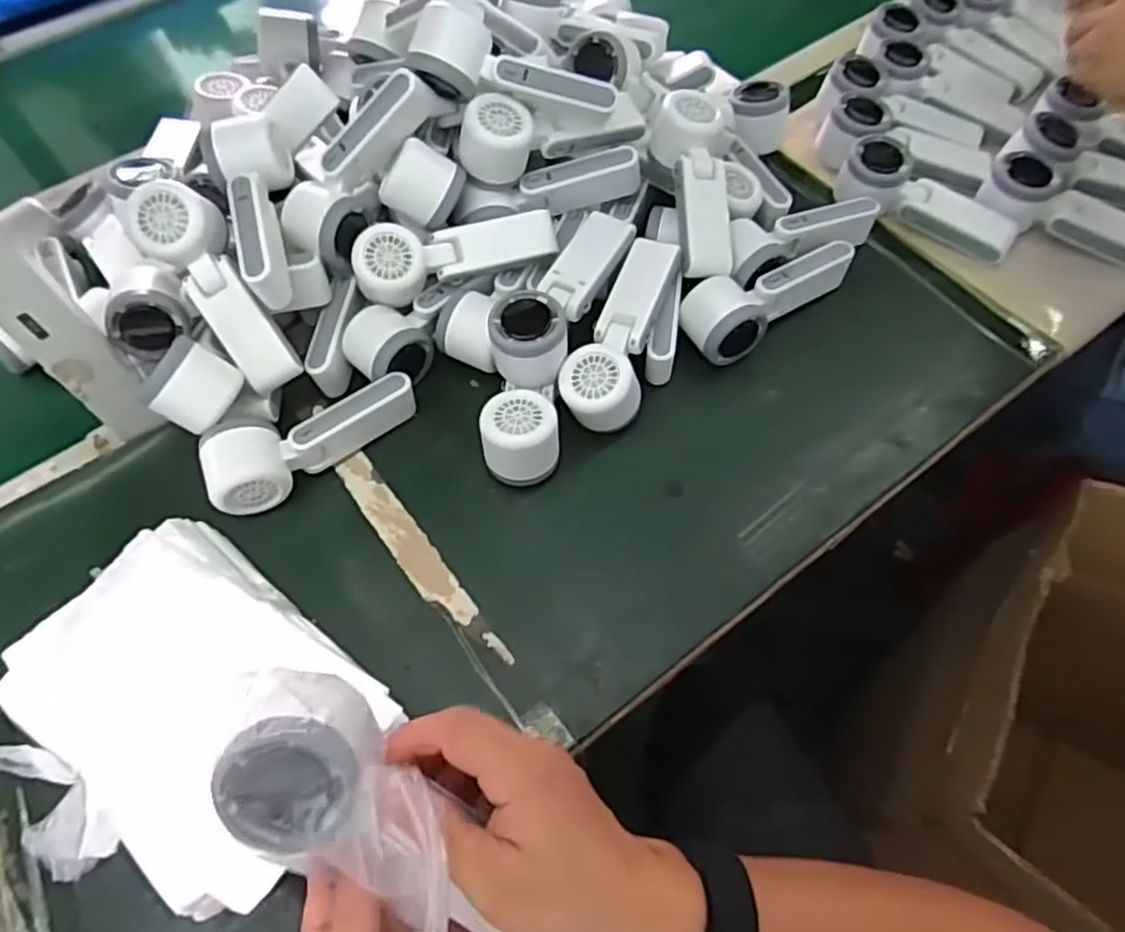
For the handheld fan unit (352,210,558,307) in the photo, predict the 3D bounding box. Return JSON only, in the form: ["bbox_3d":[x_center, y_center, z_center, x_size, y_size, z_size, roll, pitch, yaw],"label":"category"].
[{"bbox_3d":[-0.088,-0.178,0.604,0.166,0.059,0.046,-18,61,-8],"label":"handheld fan unit"}]

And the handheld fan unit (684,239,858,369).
[{"bbox_3d":[0.177,-0.147,0.616,0.164,0.046,0.065,-30,65,-13],"label":"handheld fan unit"}]

